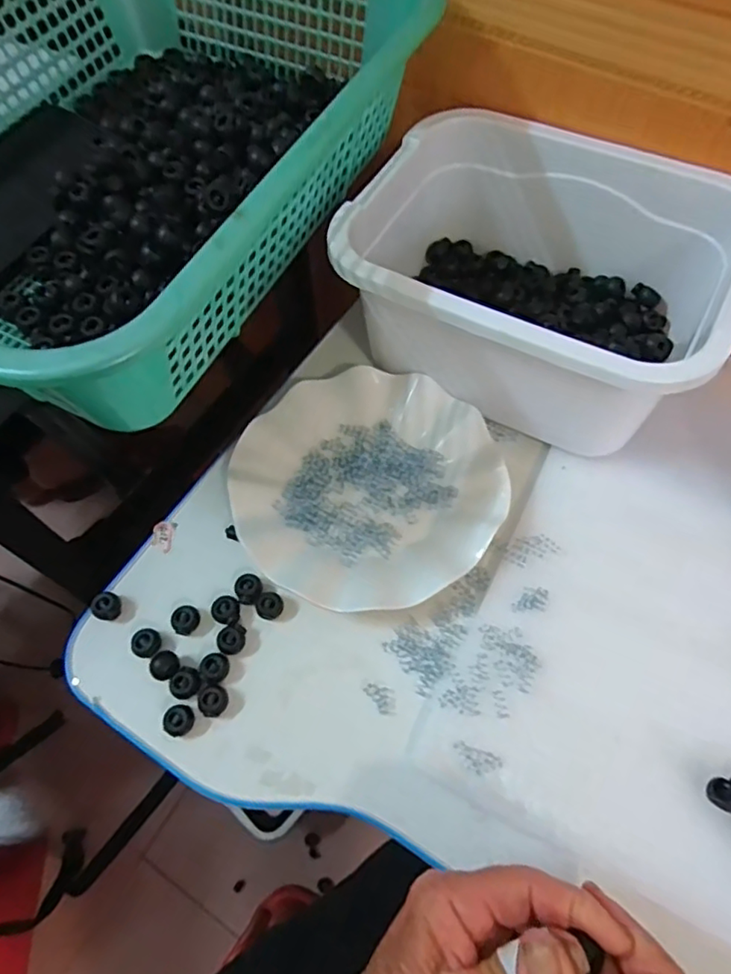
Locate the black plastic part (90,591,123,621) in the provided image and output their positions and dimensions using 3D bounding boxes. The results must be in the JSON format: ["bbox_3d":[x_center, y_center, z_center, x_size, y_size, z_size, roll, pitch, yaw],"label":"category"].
[{"bbox_3d":[-0.168,0.078,0.382,0.015,0.013,0.018,33,67,16],"label":"black plastic part"}]

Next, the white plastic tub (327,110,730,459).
[{"bbox_3d":[0.115,-0.144,0.418,0.240,0.117,0.188,28,66,13],"label":"white plastic tub"}]

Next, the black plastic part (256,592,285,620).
[{"bbox_3d":[-0.063,0.077,0.384,0.017,0.008,0.017,-30,67,-14],"label":"black plastic part"}]

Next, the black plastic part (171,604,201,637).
[{"bbox_3d":[-0.116,0.085,0.379,0.016,0.011,0.018,33,68,16],"label":"black plastic part"}]

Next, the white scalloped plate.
[{"bbox_3d":[0.001,-0.003,0.411,0.176,0.025,0.176,0,63,0],"label":"white scalloped plate"}]

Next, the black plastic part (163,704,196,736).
[{"bbox_3d":[-0.112,0.140,0.353,0.016,0.009,0.018,31,67,15],"label":"black plastic part"}]

